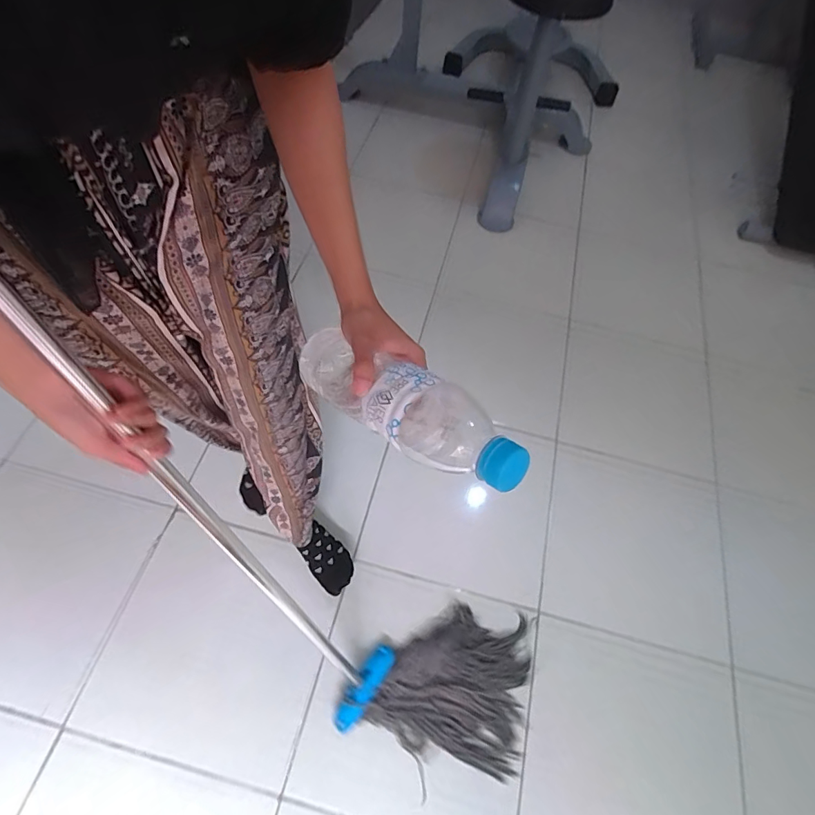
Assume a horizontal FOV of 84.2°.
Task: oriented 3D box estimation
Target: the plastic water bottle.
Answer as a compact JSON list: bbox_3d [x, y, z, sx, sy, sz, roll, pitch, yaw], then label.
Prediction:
[{"bbox_3d":[-0.005,-0.001,0.360,0.226,0.062,0.067,27,60,37],"label":"plastic water bottle"}]

